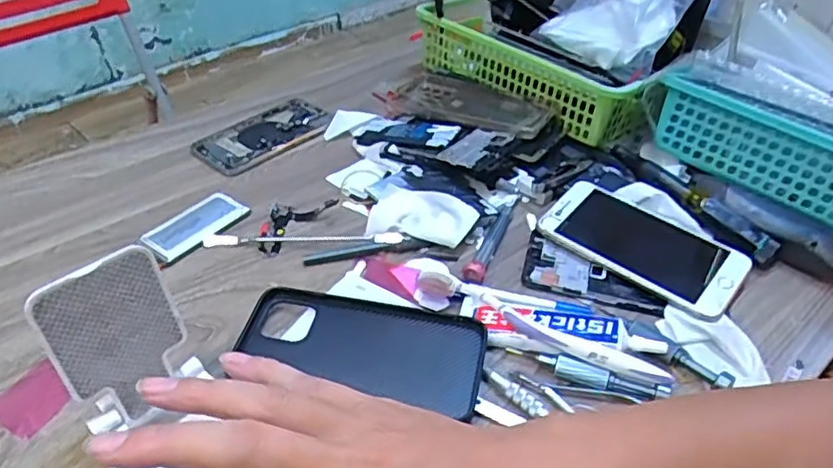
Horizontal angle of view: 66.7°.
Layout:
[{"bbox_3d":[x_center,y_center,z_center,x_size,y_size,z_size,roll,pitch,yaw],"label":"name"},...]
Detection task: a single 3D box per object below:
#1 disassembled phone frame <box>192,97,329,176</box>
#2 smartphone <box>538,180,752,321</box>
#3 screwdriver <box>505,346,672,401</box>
[{"bbox_3d":[-0.155,-0.104,0.647,0.076,0.010,0.140,27,45,25],"label":"disassembled phone frame"},{"bbox_3d":[0.182,0.005,0.517,0.159,0.011,0.081,31,53,29],"label":"smartphone"},{"bbox_3d":[0.111,0.092,0.419,0.102,0.015,0.010,17,42,15],"label":"screwdriver"}]

